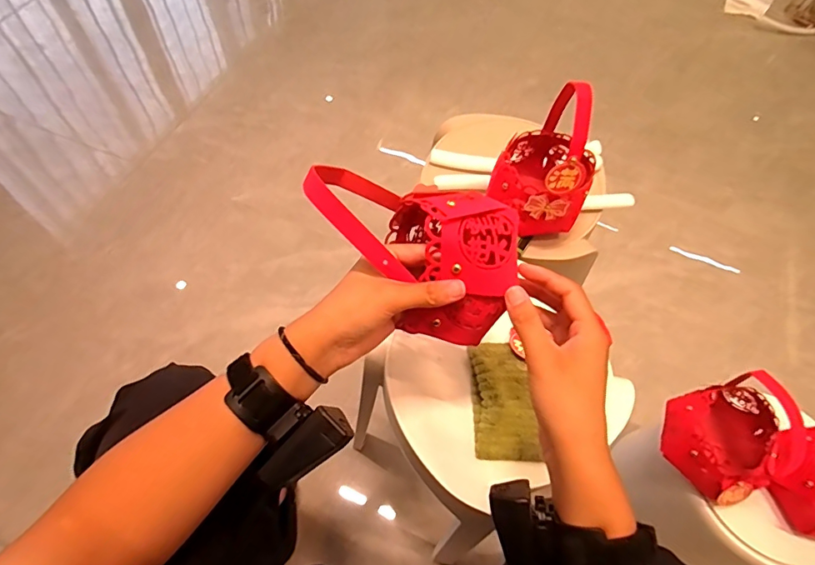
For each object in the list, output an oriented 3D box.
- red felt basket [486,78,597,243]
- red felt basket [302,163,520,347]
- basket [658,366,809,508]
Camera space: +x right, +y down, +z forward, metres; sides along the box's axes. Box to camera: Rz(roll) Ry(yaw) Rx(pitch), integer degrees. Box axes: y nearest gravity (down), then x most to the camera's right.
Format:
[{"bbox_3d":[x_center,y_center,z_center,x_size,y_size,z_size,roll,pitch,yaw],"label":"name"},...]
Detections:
[{"bbox_3d":[0.168,-0.150,0.559,0.116,0.170,0.122,27,62,12],"label":"red felt basket"},{"bbox_3d":[0.006,-0.028,0.392,0.168,0.100,0.097,28,62,13],"label":"red felt basket"},{"bbox_3d":[0.393,0.185,0.575,0.126,0.140,0.127,-13,61,-10],"label":"basket"}]

